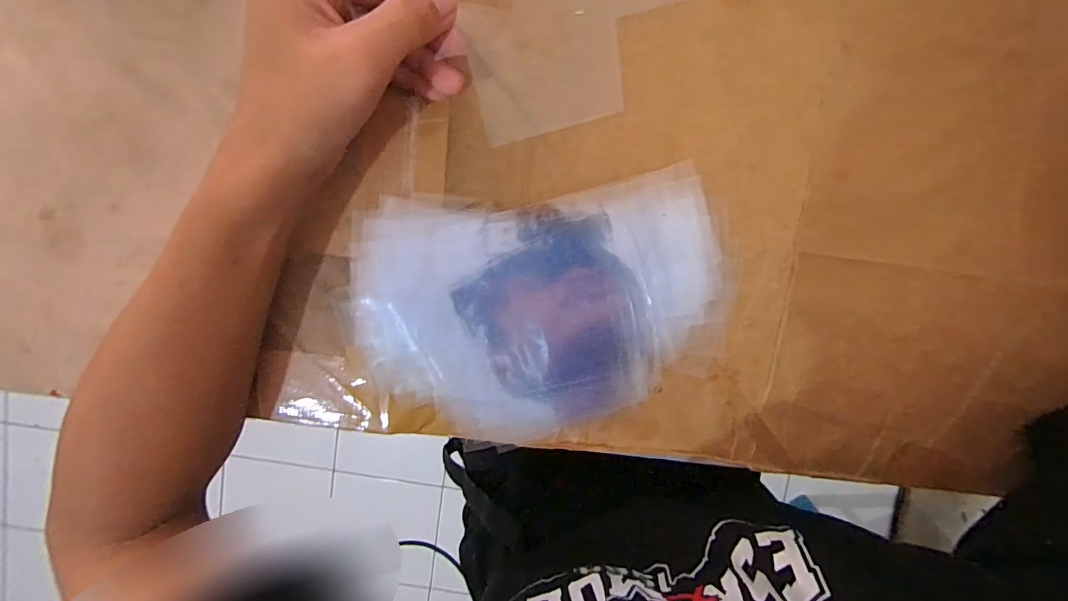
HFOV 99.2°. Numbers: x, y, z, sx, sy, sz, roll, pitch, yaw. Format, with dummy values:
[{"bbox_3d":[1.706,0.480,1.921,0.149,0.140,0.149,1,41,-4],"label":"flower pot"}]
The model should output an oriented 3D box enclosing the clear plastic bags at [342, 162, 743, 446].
[{"bbox_3d":[0.004,0.007,0.270,0.218,0.015,0.148,-12,96,4],"label":"clear plastic bags"}]

